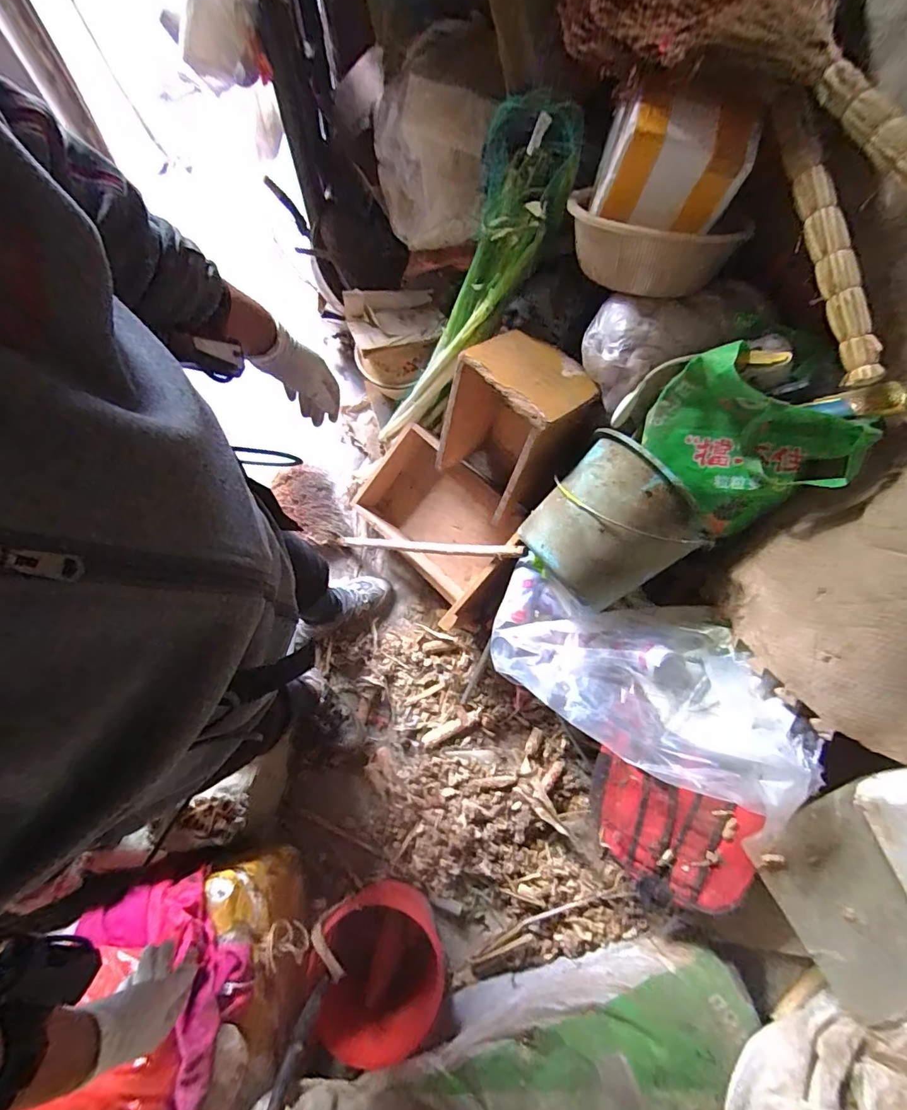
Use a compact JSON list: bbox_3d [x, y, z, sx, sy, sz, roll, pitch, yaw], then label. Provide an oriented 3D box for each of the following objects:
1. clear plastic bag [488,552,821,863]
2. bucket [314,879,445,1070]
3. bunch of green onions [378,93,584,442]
[{"bbox_3d":[0.319,0.200,0.890,0.582,0.114,0.306,30,71,32],"label":"clear plastic bag"},{"bbox_3d":[-0.137,0.823,1.011,0.224,0.231,0.244,0,70,-1],"label":"bucket"},{"bbox_3d":[0.013,-0.548,1.111,0.105,0.799,0.233,-20,69,-36],"label":"bunch of green onions"}]

